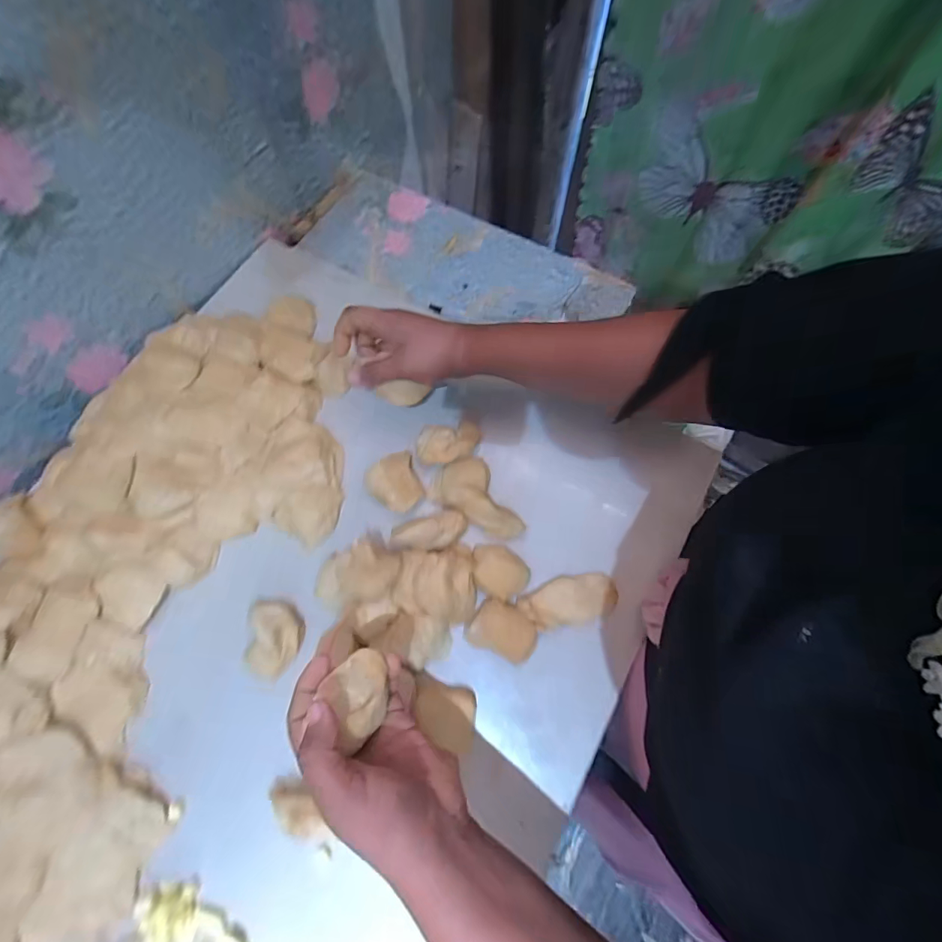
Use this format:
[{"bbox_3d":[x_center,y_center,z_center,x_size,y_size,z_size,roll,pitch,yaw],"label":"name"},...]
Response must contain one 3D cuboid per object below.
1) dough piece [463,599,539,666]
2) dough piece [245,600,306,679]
[{"bbox_3d":[0.028,0.144,0.406,0.058,0.035,0.041,23,72,5],"label":"dough piece"},{"bbox_3d":[-0.175,0.149,0.401,0.042,0.018,0.063,-9,72,-5],"label":"dough piece"}]

